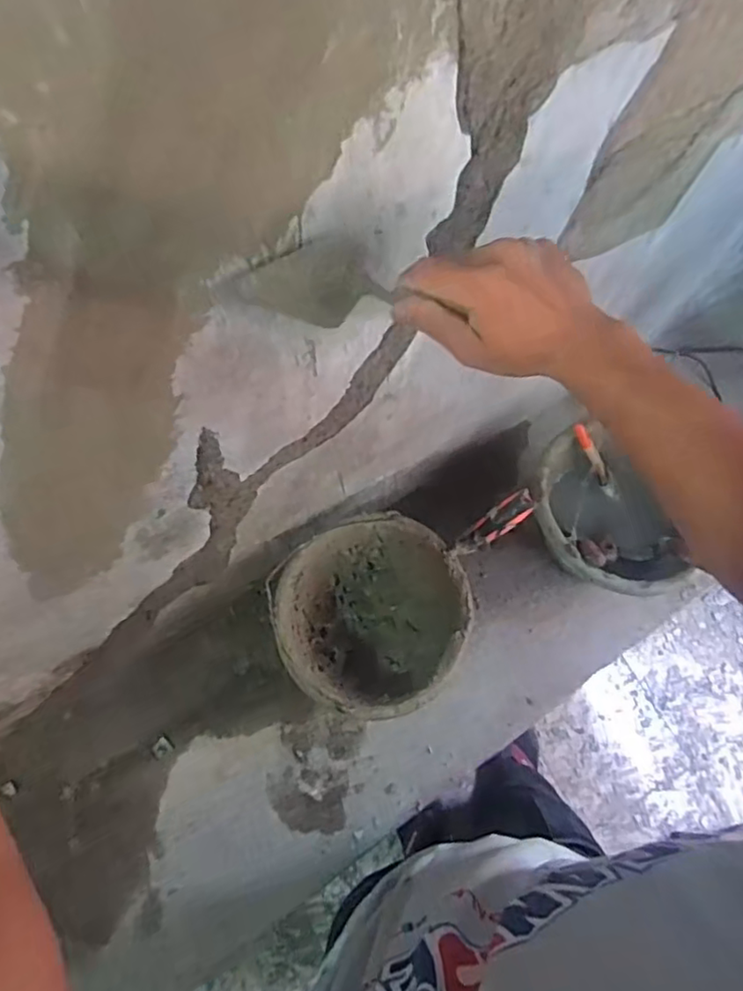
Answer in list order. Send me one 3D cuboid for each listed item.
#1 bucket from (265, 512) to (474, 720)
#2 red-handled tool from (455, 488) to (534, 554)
[{"bbox_3d":[0.005,0.179,0.897,0.249,0.167,0.243,0,70,0],"label":"bucket"},{"bbox_3d":[0.163,0.038,0.831,0.126,0.015,0.036,-42,71,27],"label":"red-handled tool"}]

